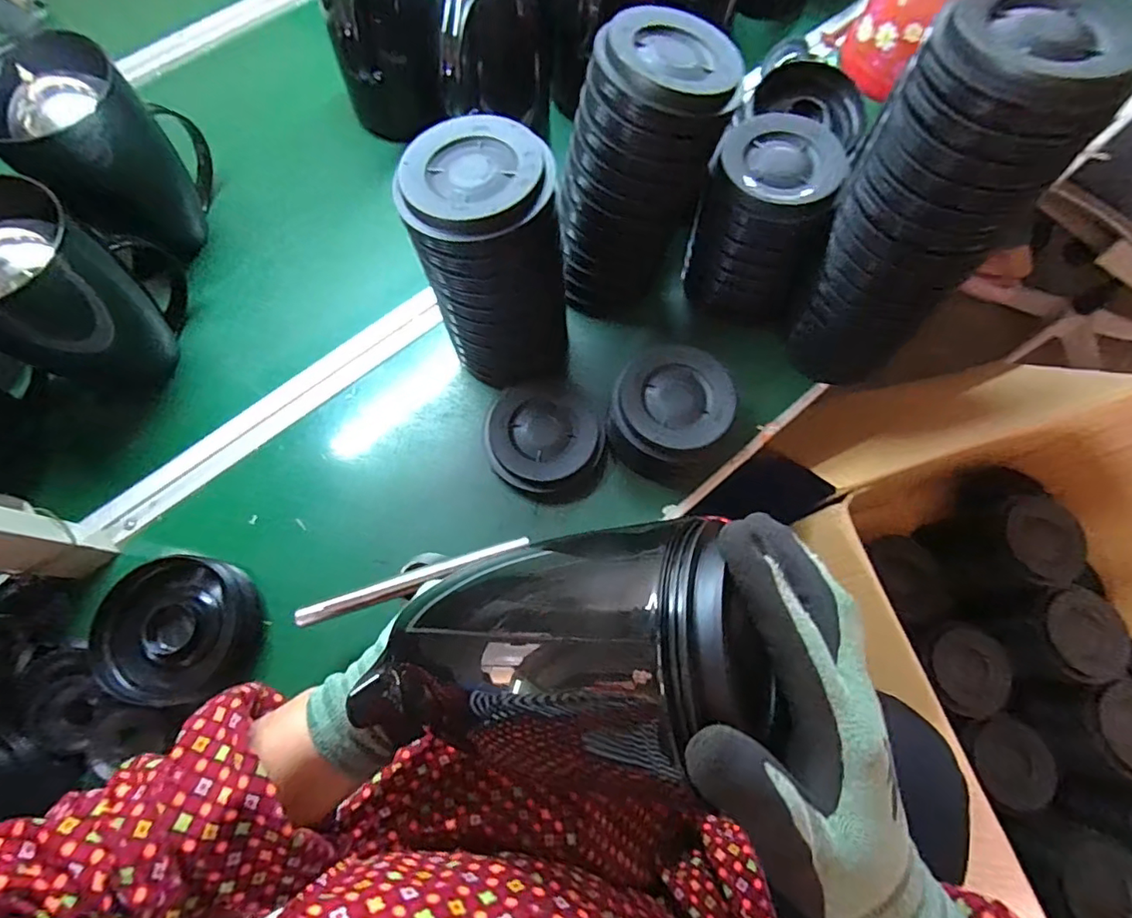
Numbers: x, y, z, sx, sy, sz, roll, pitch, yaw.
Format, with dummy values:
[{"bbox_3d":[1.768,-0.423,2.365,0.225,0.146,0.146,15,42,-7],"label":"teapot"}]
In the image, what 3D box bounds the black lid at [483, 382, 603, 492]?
[{"bbox_3d":[-0.022,-0.025,0.555,0.114,0.033,0.103,-15,72,-5],"label":"black lid"}]

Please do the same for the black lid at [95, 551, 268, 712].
[{"bbox_3d":[-0.340,0.151,0.485,0.127,0.037,0.118,10,71,3],"label":"black lid"}]

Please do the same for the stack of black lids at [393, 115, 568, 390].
[{"bbox_3d":[-0.063,-0.171,0.501,0.126,0.220,0.128,0,71,0],"label":"stack of black lids"}]

